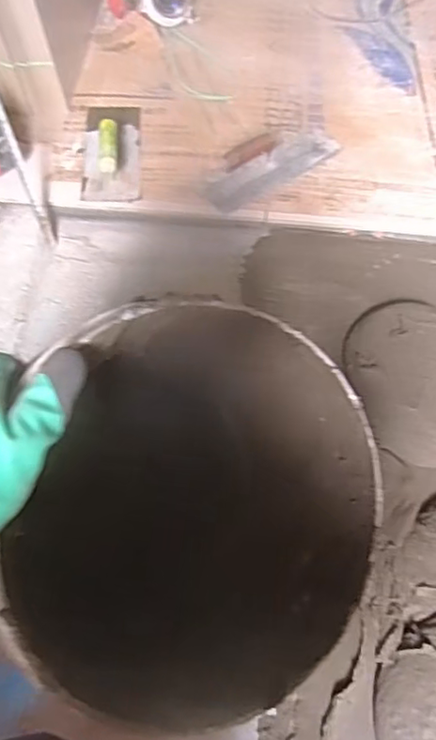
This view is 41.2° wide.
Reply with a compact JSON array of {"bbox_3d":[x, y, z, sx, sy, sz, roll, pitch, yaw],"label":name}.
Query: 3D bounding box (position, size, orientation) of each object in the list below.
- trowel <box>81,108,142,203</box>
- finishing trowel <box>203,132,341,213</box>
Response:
[{"bbox_3d":[-0.199,-0.435,1.086,0.104,0.089,0.252,-1,58,-5],"label":"trowel"},{"bbox_3d":[0.108,-0.413,1.069,0.300,0.097,0.096,-34,66,-23],"label":"finishing trowel"}]

